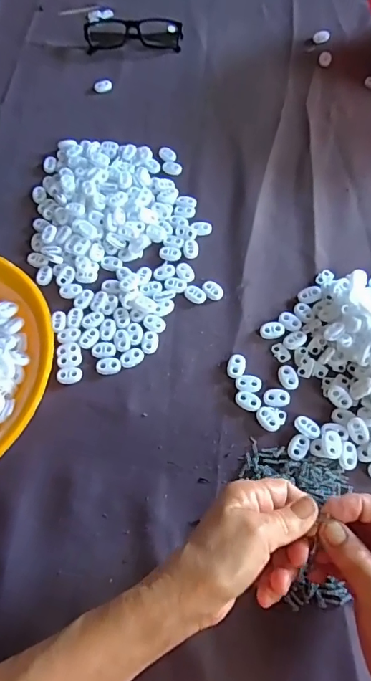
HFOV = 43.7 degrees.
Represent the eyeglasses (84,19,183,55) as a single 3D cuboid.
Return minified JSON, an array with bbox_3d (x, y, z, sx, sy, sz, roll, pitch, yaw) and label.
[{"bbox_3d":[-0.072,-0.418,0.632,0.133,0.026,0.047,6,64,6],"label":"eyeglasses"}]

